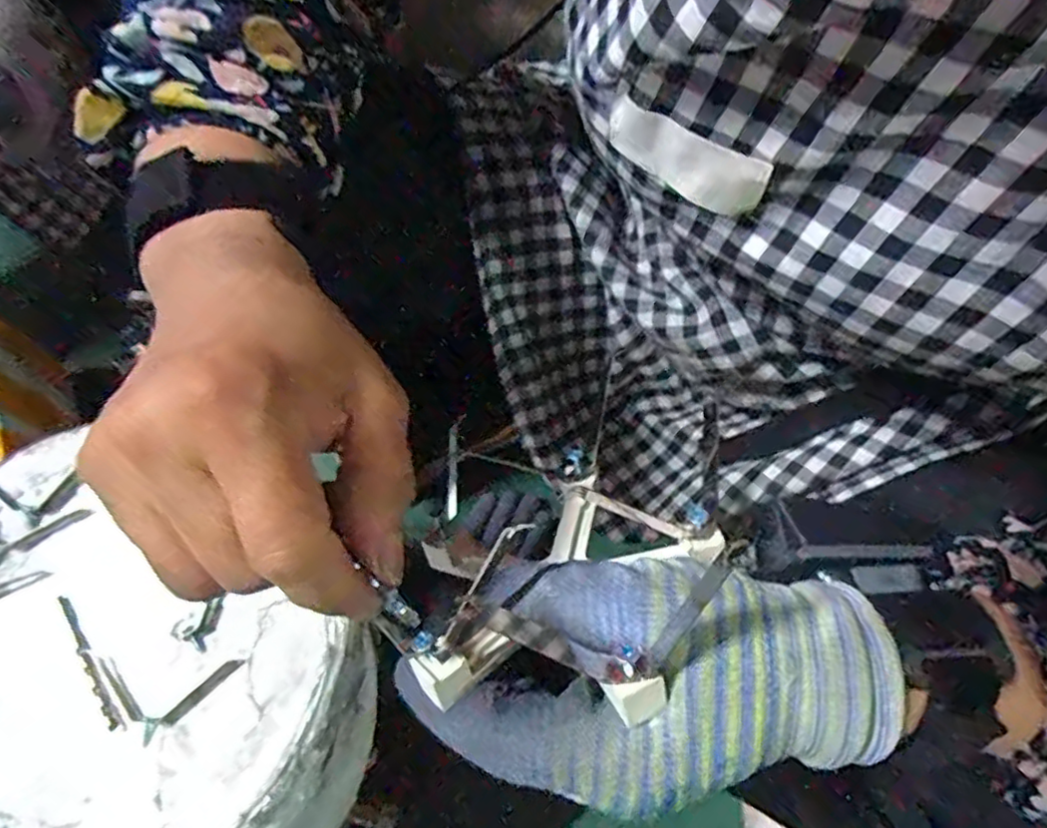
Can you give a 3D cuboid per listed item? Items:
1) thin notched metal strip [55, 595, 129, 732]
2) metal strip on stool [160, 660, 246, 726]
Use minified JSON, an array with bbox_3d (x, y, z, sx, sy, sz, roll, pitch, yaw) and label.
[{"bbox_3d":[-0.231,0.130,0.340,0.008,0.008,0.084,-34,72,-15],"label":"thin notched metal strip"},{"bbox_3d":[-0.169,0.145,0.337,0.046,0.004,0.007,-41,74,-17],"label":"metal strip on stool"}]

